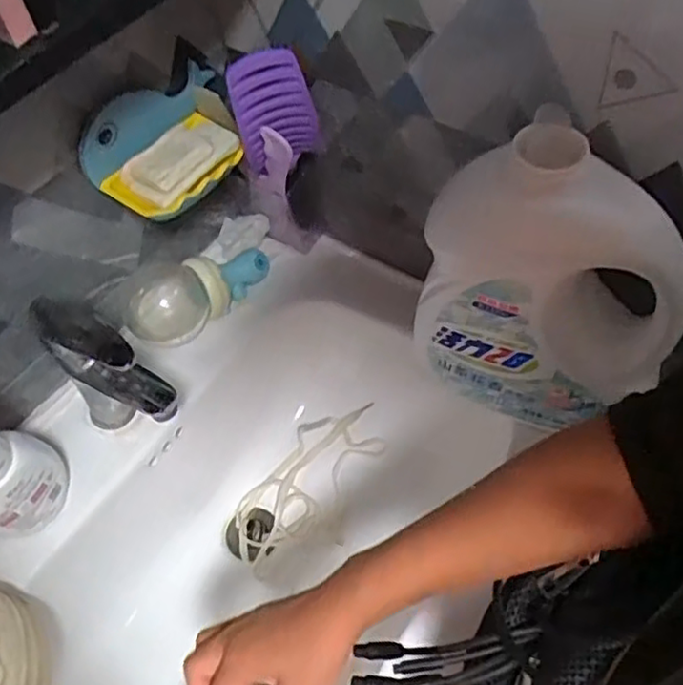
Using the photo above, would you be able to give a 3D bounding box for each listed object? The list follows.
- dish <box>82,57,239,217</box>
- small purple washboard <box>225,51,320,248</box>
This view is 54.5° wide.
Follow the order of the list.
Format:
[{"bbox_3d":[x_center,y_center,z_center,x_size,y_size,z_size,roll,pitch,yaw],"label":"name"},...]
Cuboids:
[{"bbox_3d":[-0.150,-0.184,0.597,0.093,0.064,0.154,36,65,26],"label":"dish"},{"bbox_3d":[-0.056,-0.173,0.651,0.074,0.247,0.069,-11,55,-2],"label":"small purple washboard"}]

